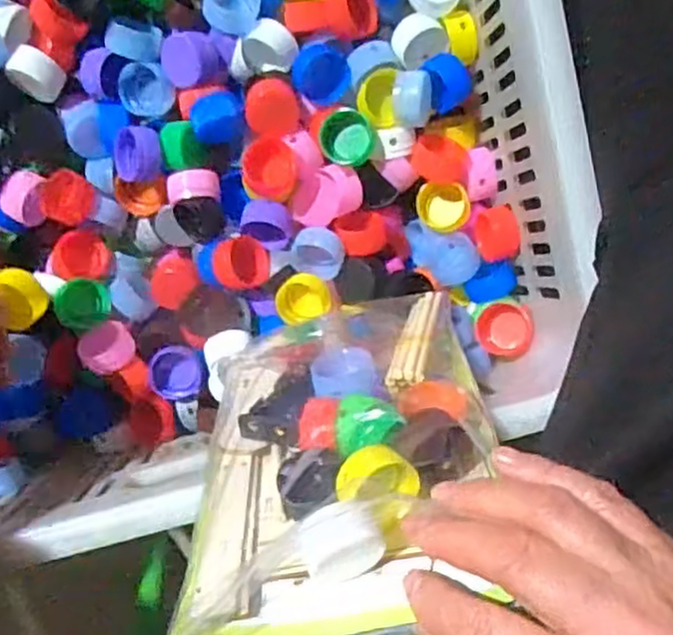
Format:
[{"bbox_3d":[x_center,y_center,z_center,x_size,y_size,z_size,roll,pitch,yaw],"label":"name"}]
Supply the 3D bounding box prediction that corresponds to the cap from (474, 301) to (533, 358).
[{"bbox_3d":[0.105,0.007,0.458,0.033,0.015,0.033,3,97,22],"label":"cap"}]

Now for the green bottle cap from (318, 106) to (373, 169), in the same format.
[{"bbox_3d":[0.006,-0.108,0.439,0.033,0.011,0.031,18,93,-7],"label":"green bottle cap"}]

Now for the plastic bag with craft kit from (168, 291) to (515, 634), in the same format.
[{"bbox_3d":[0.003,0.054,0.350,0.135,0.217,0.034,-10,124,4],"label":"plastic bag with craft kit"}]

